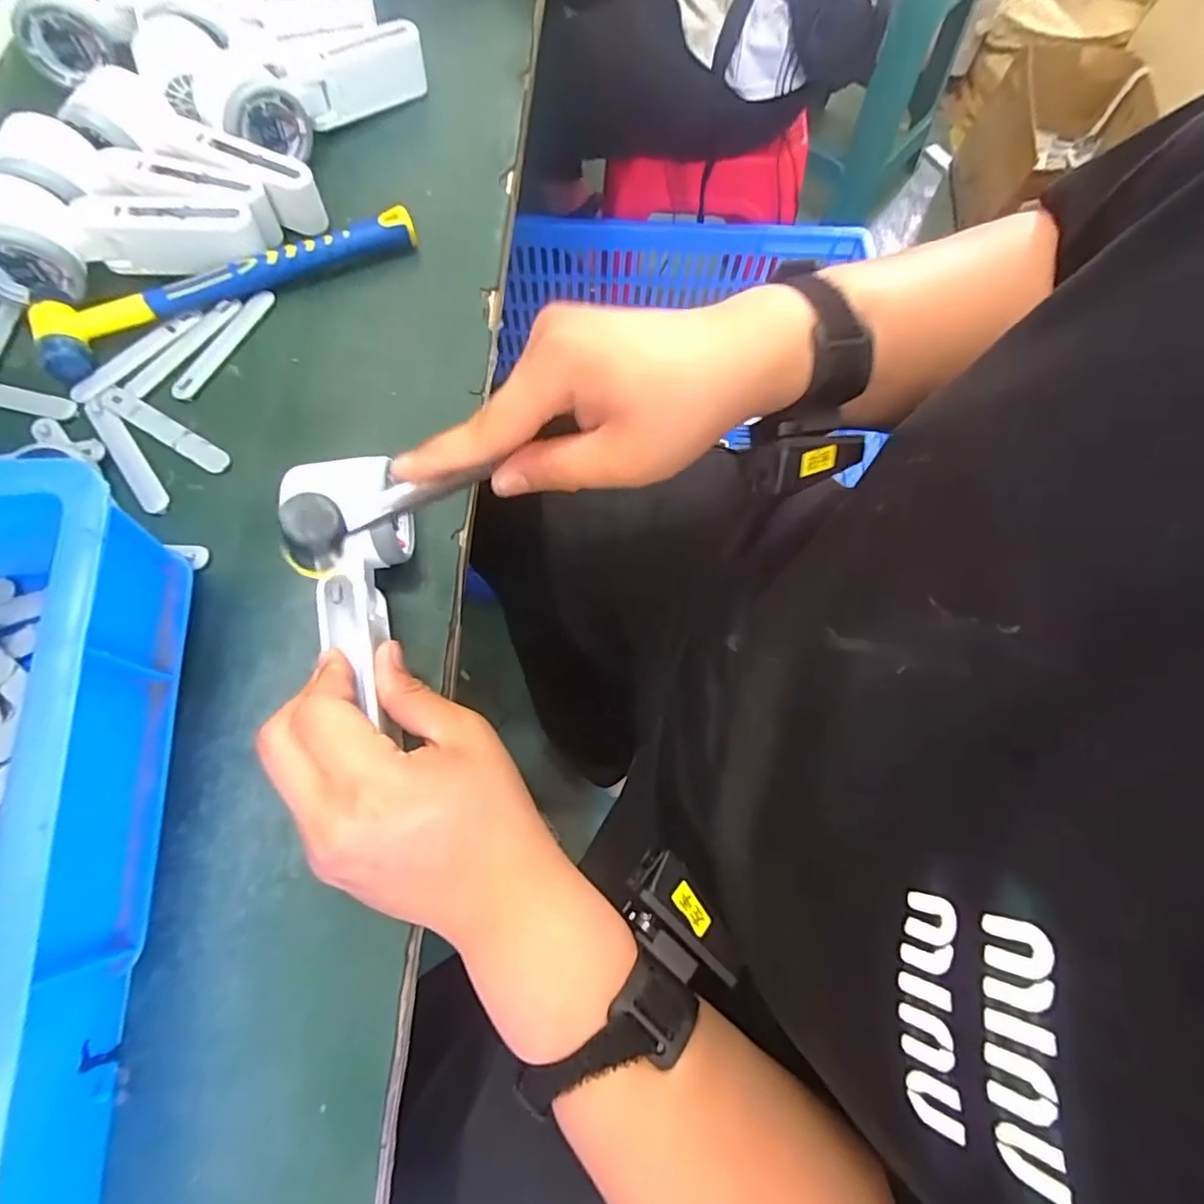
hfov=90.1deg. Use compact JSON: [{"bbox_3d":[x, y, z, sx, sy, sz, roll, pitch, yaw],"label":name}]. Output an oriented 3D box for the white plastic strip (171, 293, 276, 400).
[{"bbox_3d":[-0.246,-0.169,0.392,0.015,0.004,0.093,28,73,1],"label":"white plastic strip"}]

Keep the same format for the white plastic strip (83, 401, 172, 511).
[{"bbox_3d":[-0.288,-0.090,0.364,0.016,0.005,0.091,-37,76,-13],"label":"white plastic strip"}]

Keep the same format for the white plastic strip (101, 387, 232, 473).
[{"bbox_3d":[-0.270,-0.106,0.370,0.096,0.004,0.015,29,73,8],"label":"white plastic strip"}]

